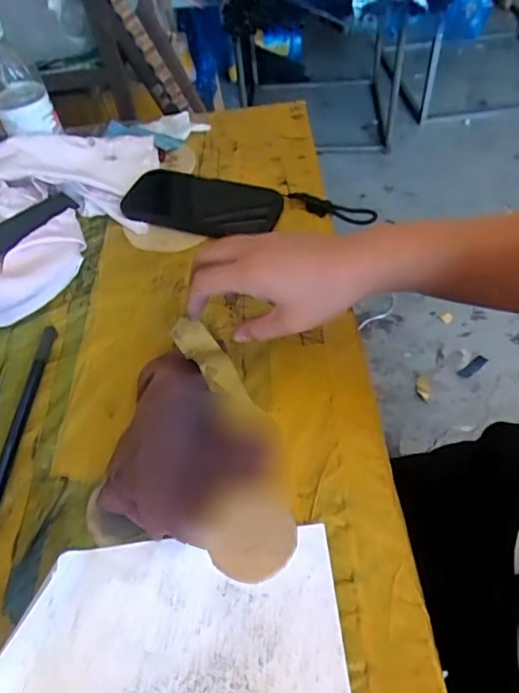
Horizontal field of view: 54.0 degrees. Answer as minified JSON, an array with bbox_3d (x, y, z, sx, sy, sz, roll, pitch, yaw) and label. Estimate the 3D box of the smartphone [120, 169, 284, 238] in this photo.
[{"bbox_3d":[-0.066,-0.161,0.566,0.169,0.012,0.089,12,54,13],"label":"smartphone"}]

